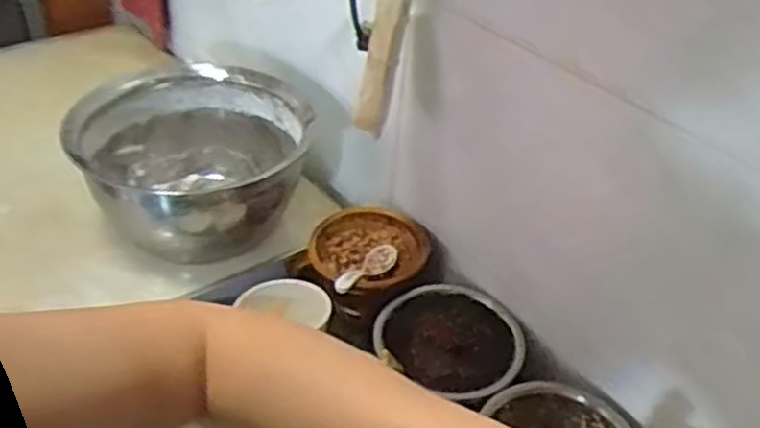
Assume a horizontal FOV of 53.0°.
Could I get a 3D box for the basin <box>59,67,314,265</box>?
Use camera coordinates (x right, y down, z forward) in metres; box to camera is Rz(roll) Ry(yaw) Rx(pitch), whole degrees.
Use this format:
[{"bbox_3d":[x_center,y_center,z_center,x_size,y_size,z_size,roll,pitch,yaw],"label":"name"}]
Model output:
[{"bbox_3d":[-0.242,-0.062,1.006,0.287,0.164,0.287,2,38,-2],"label":"basin"}]

